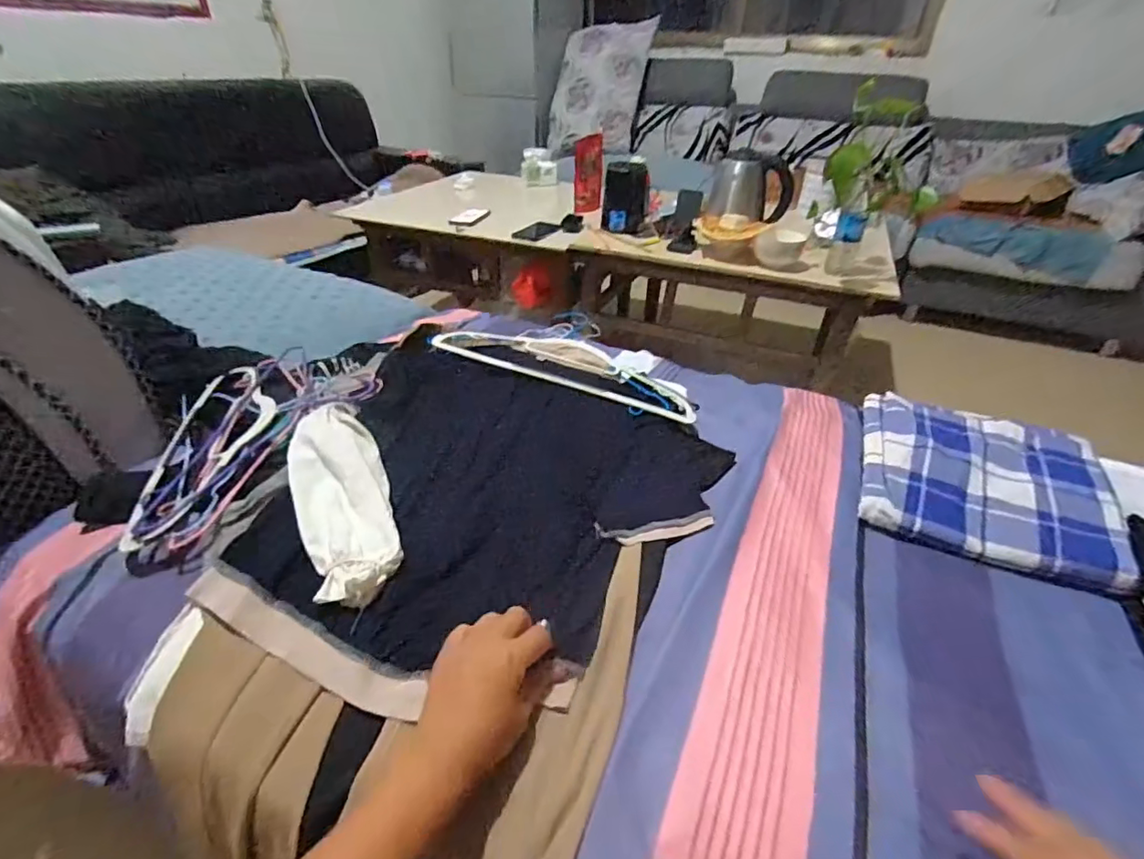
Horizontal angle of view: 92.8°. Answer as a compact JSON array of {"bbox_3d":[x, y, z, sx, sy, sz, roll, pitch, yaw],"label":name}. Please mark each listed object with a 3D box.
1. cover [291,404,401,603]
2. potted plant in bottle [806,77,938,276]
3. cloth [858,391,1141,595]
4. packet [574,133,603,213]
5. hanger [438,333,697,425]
[{"bbox_3d":[-0.259,0.067,0.612,0.097,0.031,0.286,-16,46,-20],"label":"cover"},{"bbox_3d":[0.678,-0.544,1.232,0.197,0.352,0.149,3,35,1],"label":"potted plant in bottle"},{"bbox_3d":[0.535,0.064,0.707,0.279,0.040,0.251,15,37,18],"label":"cloth"},{"bbox_3d":[0.052,-0.820,1.748,0.089,0.222,0.043,2,20,-1],"label":"packet"},{"bbox_3d":[-0.001,-0.109,0.865,0.405,0.045,0.129,14,44,11],"label":"hanger"}]

